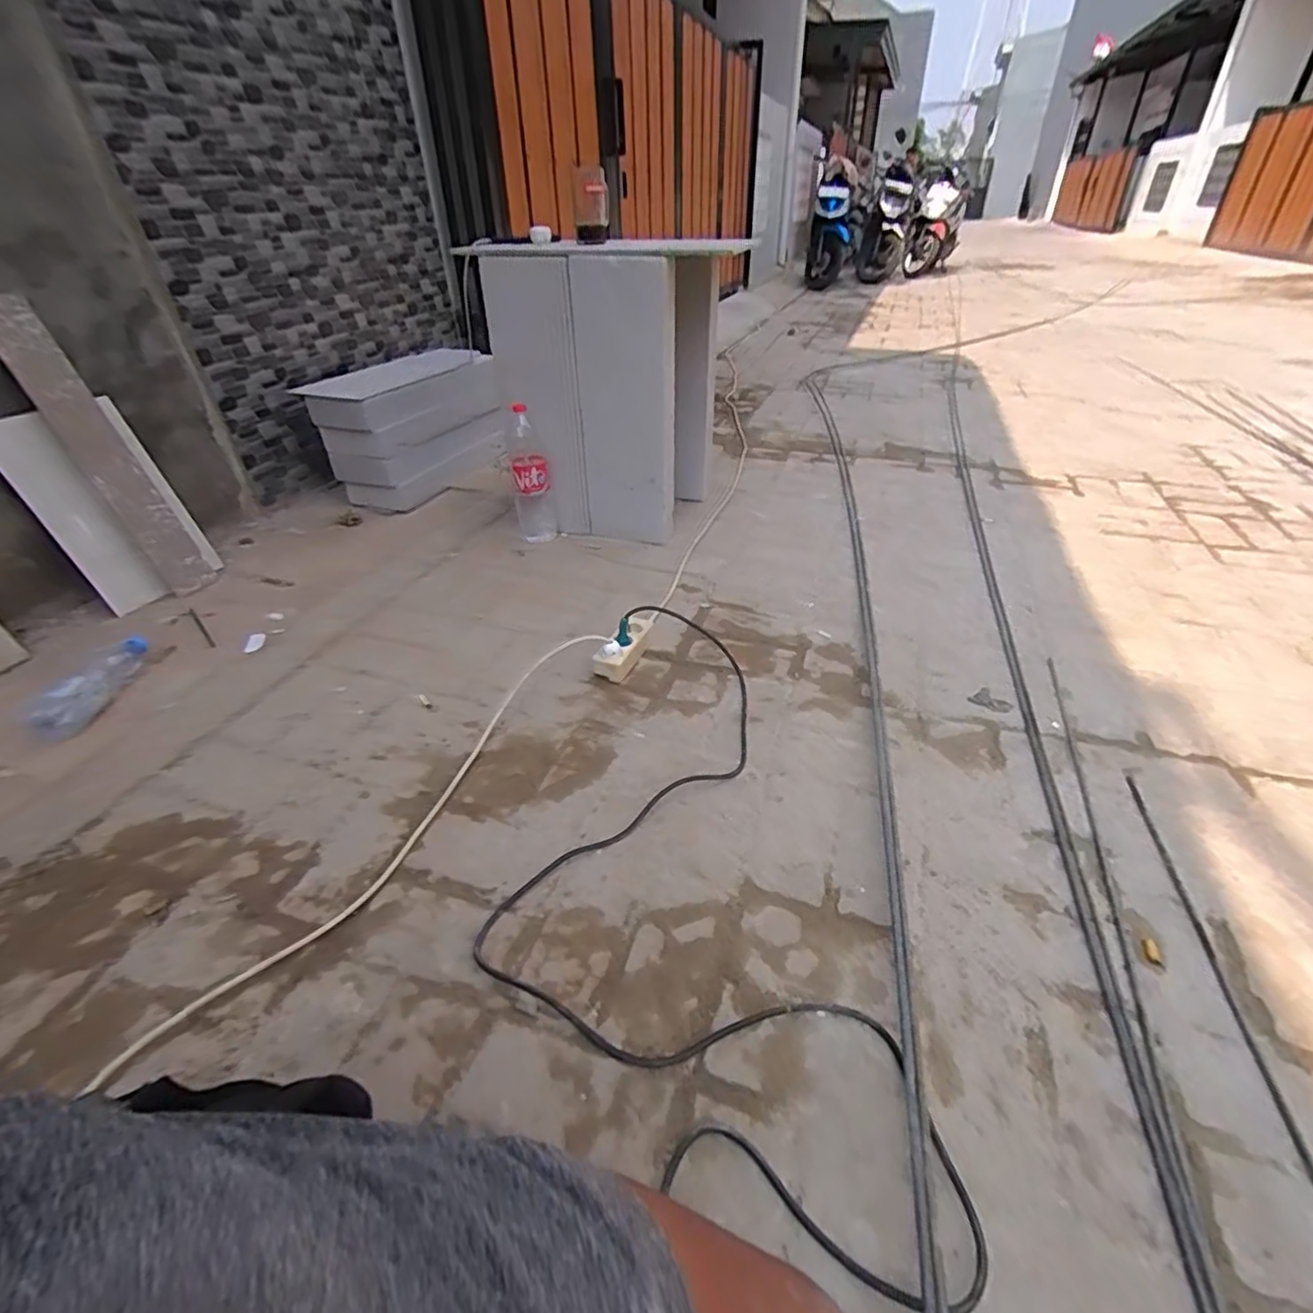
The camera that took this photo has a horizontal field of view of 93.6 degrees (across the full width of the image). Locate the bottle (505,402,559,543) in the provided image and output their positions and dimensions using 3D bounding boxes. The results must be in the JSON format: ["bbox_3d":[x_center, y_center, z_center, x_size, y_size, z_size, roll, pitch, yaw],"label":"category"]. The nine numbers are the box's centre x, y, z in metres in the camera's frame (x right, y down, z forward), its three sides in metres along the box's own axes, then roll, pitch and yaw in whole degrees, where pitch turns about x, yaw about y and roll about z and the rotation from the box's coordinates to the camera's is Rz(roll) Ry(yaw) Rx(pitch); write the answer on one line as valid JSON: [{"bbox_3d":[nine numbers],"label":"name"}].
[{"bbox_3d":[-0.298,-0.424,1.468,0.095,0.298,0.097,-9,37,-10],"label":"bottle"}]

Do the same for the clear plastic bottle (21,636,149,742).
[{"bbox_3d":[-1.029,0.040,1.137,0.084,0.070,0.254,1,36,4],"label":"clear plastic bottle"}]

